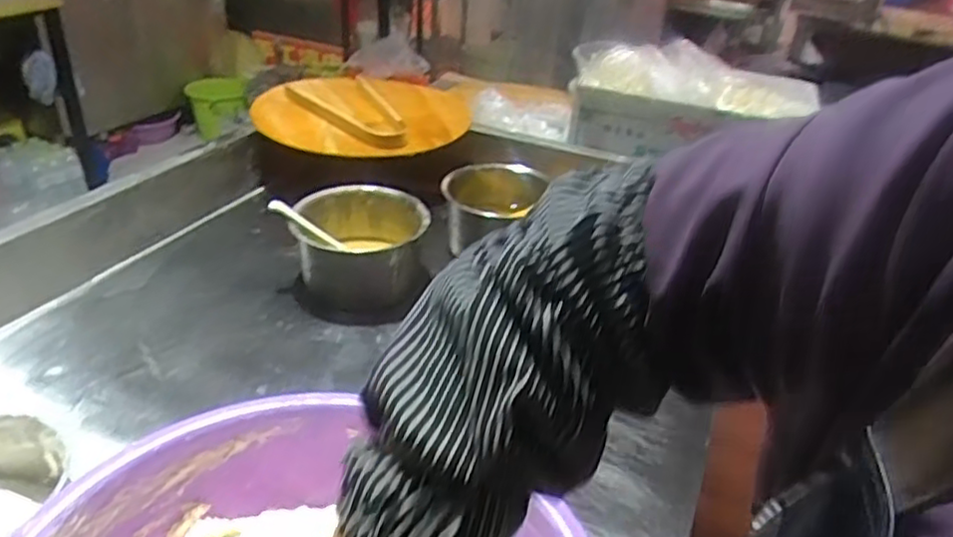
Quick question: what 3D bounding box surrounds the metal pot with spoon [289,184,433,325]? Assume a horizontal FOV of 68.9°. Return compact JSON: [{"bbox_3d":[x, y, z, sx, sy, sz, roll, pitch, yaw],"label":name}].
[{"bbox_3d":[-0.157,-0.022,0.932,0.168,0.118,0.177,4,31,-2],"label":"metal pot with spoon"}]

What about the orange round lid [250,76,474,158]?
[{"bbox_3d":[-0.192,-0.263,1.184,0.351,0.041,0.300,5,31,-1],"label":"orange round lid"}]

